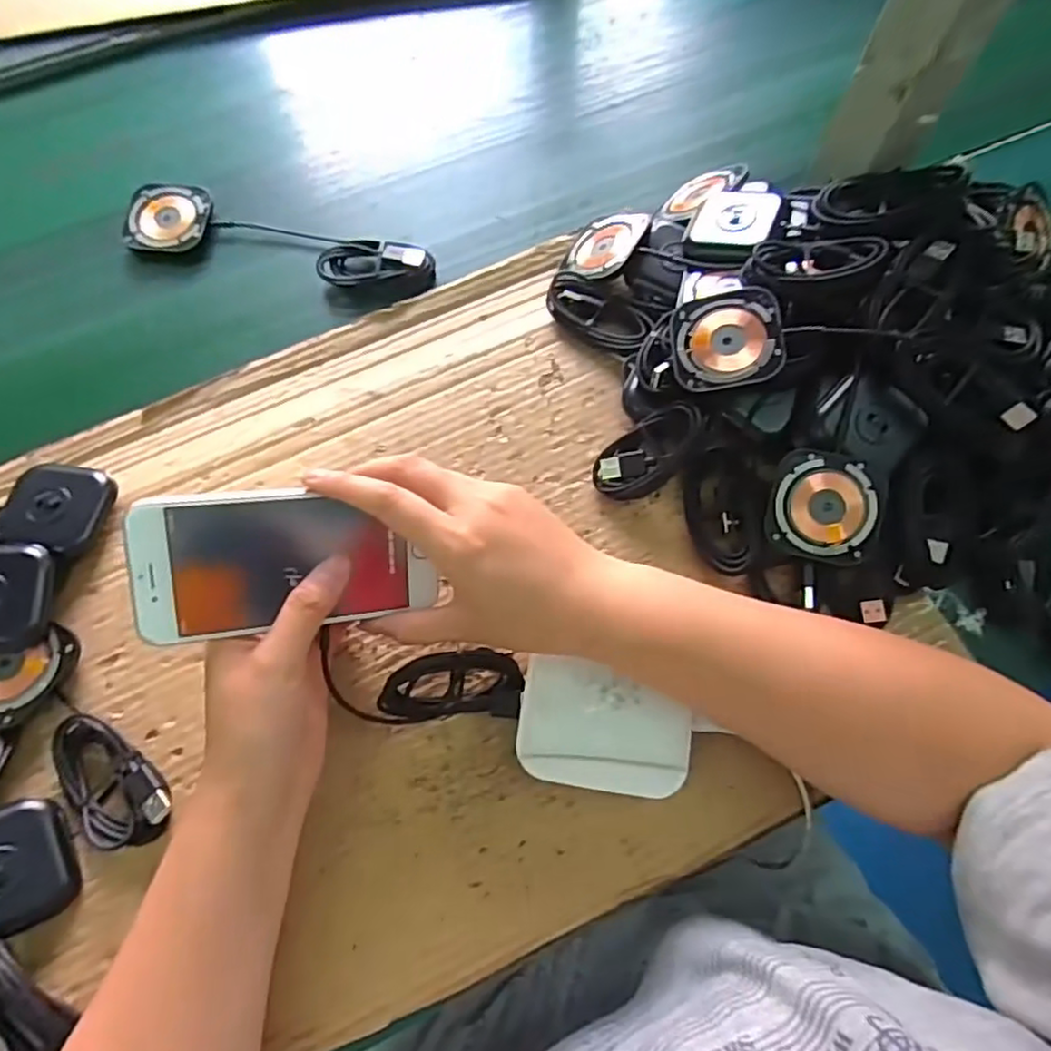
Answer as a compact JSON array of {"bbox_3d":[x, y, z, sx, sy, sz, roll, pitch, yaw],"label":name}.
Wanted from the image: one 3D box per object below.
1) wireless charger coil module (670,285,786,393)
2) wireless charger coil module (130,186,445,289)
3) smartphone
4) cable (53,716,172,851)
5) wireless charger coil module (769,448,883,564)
[{"bbox_3d":[0.115,-0.107,0.382,0.059,0.006,0.059,-9,70,17],"label":"wireless charger coil module"},{"bbox_3d":[-0.178,-0.207,0.486,0.227,0.013,0.056,13,70,4],"label":"wireless charger coil module"},{"bbox_3d":[-0.110,0.016,0.314,0.130,0.007,0.065,-6,101,-21],"label":"smartphone"},{"bbox_3d":[-0.218,0.134,0.350,0.081,0.019,0.040,43,75,14],"label":"cable"},{"bbox_3d":[0.168,-0.011,0.378,0.056,0.011,0.061,7,88,11],"label":"wireless charger coil module"}]

